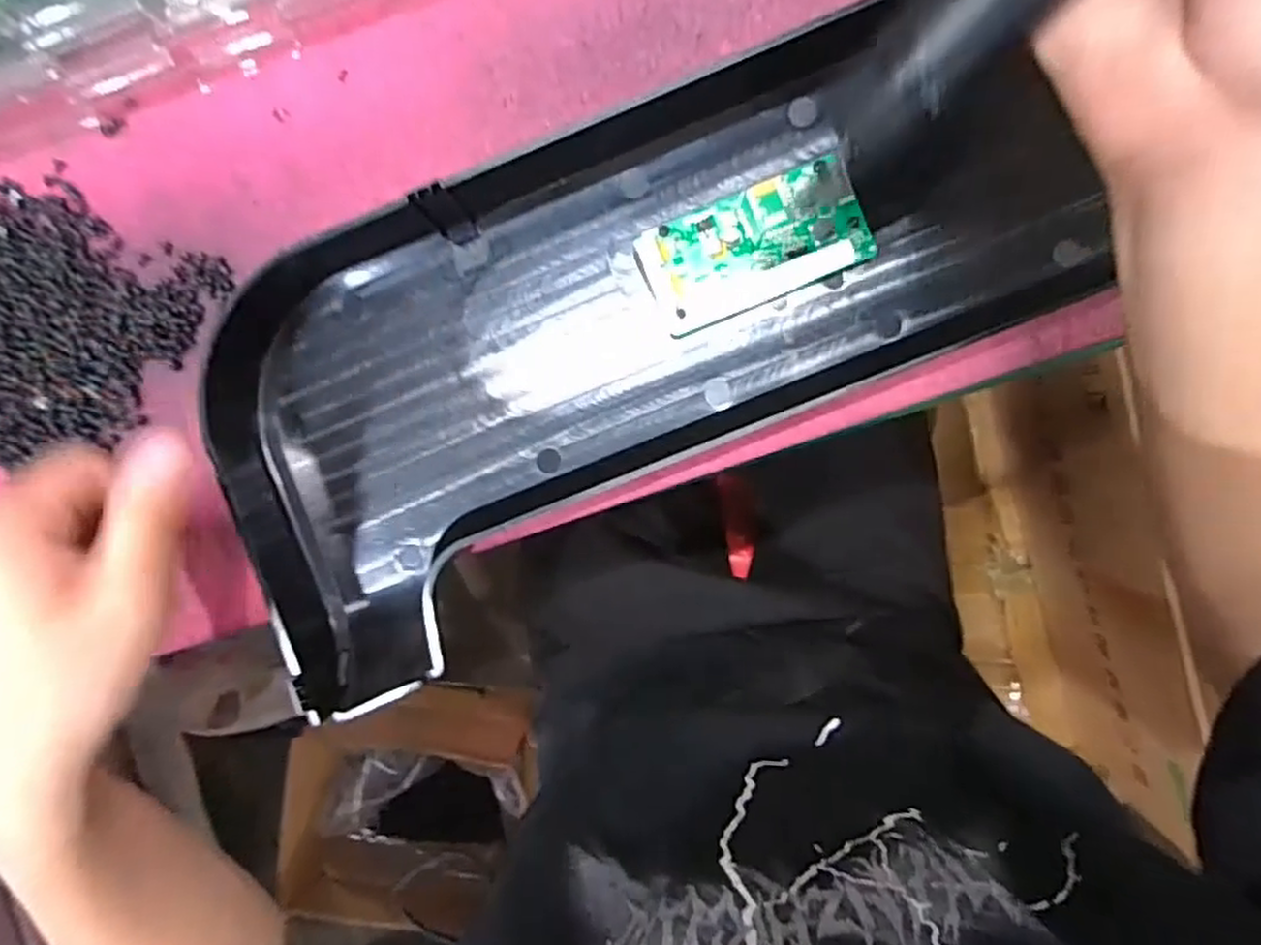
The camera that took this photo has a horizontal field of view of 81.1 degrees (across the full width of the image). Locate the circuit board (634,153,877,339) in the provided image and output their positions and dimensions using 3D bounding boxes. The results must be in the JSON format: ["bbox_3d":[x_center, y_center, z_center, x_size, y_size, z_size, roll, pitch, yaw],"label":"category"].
[{"bbox_3d":[0.053,-0.098,0.321,0.094,0.008,0.047,-21,90,4],"label":"circuit board"}]

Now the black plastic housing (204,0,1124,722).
[{"bbox_3d":[0.052,-0.080,0.306,0.488,0.060,0.191,-25,89,4],"label":"black plastic housing"}]

